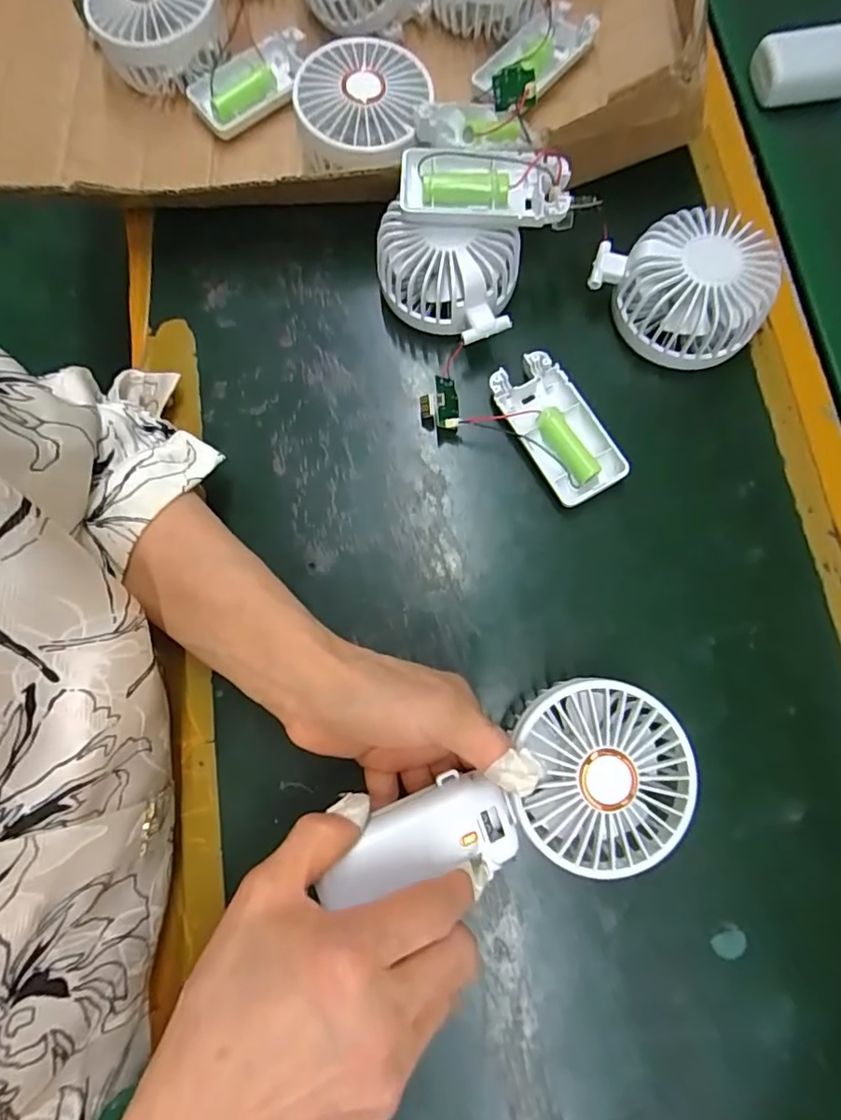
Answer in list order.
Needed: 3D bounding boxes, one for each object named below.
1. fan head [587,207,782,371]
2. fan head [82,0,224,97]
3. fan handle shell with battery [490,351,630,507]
[{"bbox_3d":[0.155,-0.163,0.330,0.076,0.048,0.099,-41,80,-7],"label":"fan head"},{"bbox_3d":[-0.179,-0.365,0.378,0.075,0.045,0.078,0,78,2],"label":"fan head"},{"bbox_3d":[0.081,-0.078,0.333,0.046,0.016,0.092,-32,79,-5],"label":"fan handle shell with battery"}]

